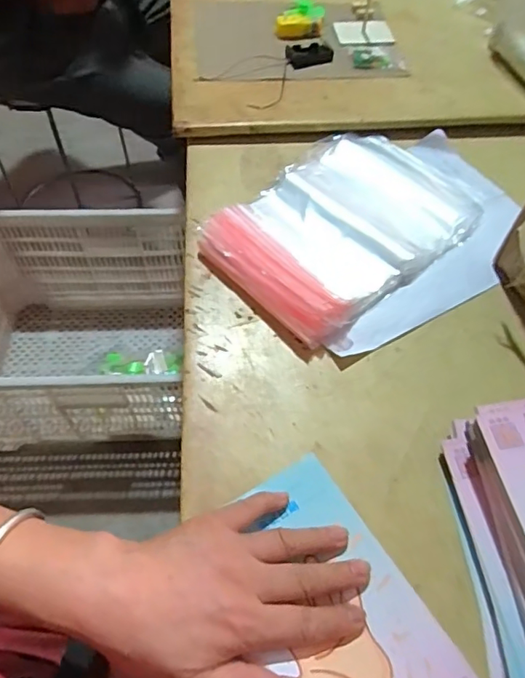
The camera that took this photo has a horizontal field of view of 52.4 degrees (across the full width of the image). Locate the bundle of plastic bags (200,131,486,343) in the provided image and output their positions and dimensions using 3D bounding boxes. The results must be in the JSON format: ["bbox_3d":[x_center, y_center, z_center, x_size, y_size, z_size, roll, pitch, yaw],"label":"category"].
[{"bbox_3d":[0.087,-0.132,0.558,0.279,0.028,0.190,-37,66,-22],"label":"bundle of plastic bags"}]

